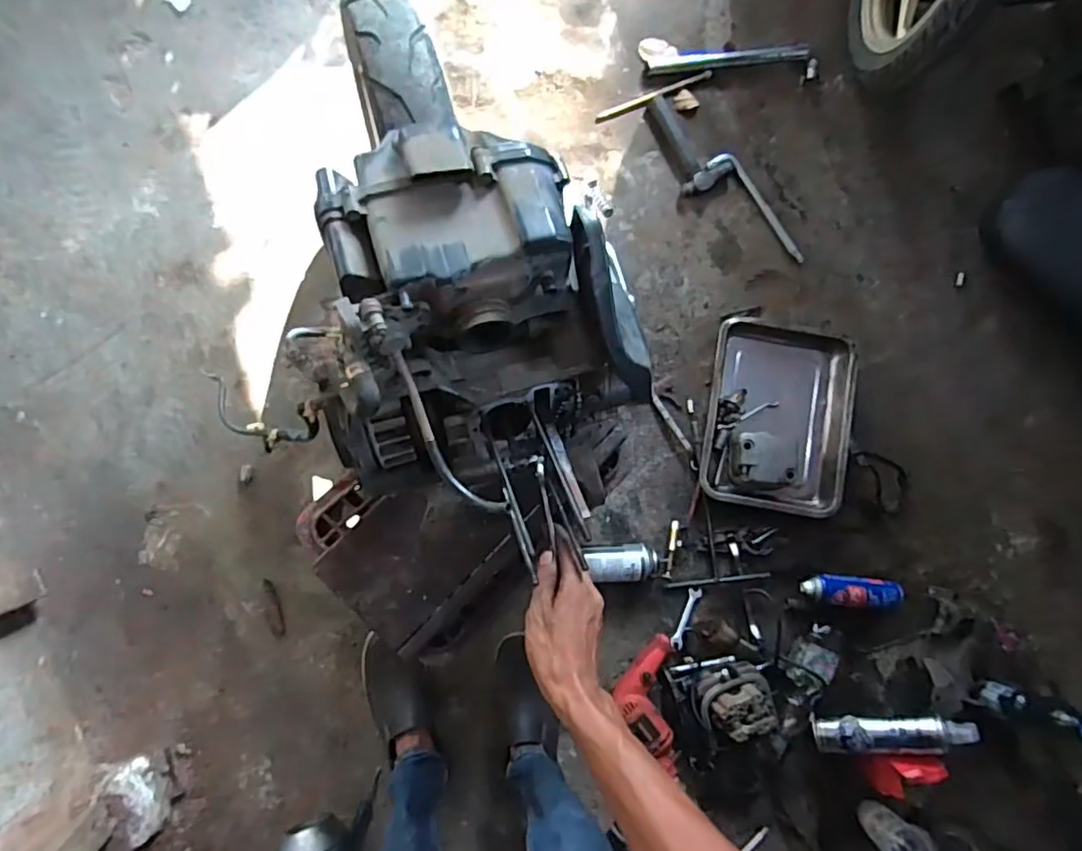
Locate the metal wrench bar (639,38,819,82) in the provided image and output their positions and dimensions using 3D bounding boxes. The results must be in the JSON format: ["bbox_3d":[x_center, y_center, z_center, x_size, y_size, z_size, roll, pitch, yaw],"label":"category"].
[{"bbox_3d":[0.376,-0.725,1.187,0.359,0.032,0.065,0,90,-8],"label":"metal wrench bar"}]

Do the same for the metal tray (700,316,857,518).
[{"bbox_3d":[0.455,-0.020,1.159,0.266,0.069,0.359,9,85,-6],"label":"metal tray"}]

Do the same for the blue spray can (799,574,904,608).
[{"bbox_3d":[0.580,0.312,1.124,0.186,0.045,0.058,6,86,-6],"label":"blue spray can"}]

